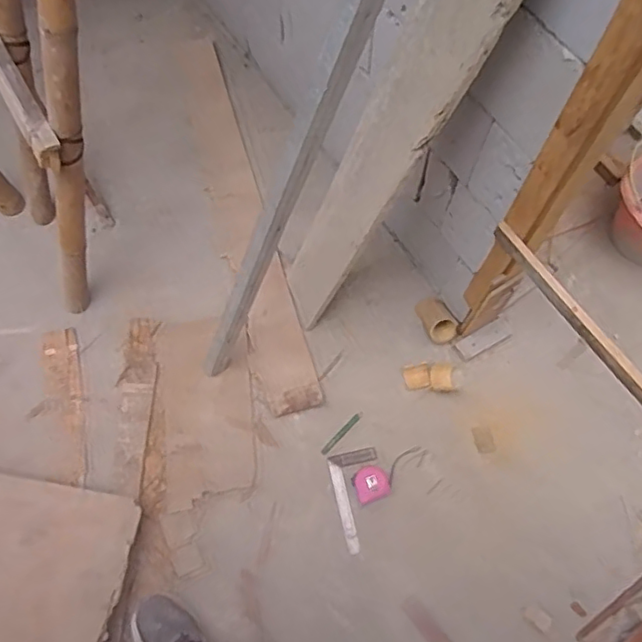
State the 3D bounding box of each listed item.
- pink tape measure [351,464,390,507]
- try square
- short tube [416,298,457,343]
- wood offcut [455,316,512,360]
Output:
[{"bbox_3d":[0.111,0.365,1.335,0.075,0.043,0.075,-22,68,-8],"label":"pink tape measure"},{"bbox_3d":[0.091,0.401,1.337,0.111,0.026,0.212,-11,67,-4],"label":"try square"},{"bbox_3d":[0.288,-0.008,1.481,0.074,0.056,0.131,-24,69,-10],"label":"short tube"},{"bbox_3d":[0.410,0.045,1.488,0.153,0.011,0.054,-30,69,-11],"label":"wood offcut"}]

